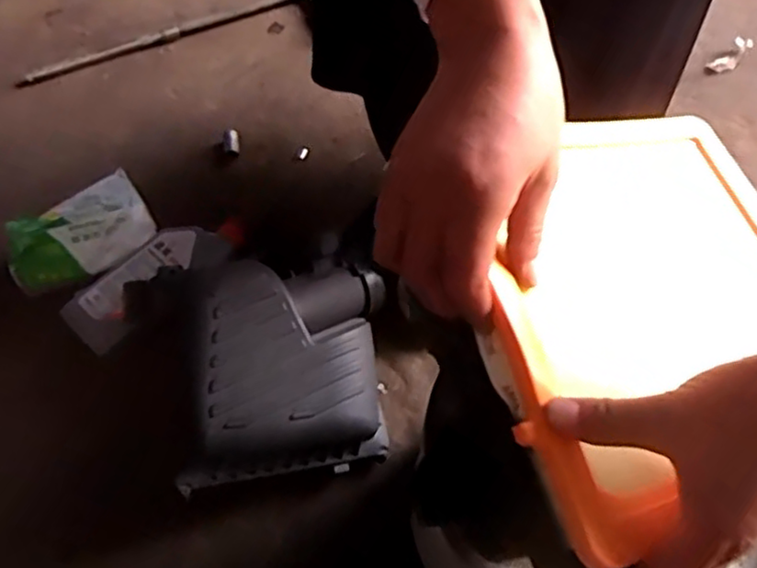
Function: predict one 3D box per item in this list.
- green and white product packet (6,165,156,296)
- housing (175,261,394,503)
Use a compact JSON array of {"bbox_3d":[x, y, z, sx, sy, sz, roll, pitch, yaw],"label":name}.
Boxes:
[{"bbox_3d":[-0.391,-0.062,0.889,0.183,0.057,0.101,-24,66,-11],"label":"green and white product packet"},{"bbox_3d":[-0.107,0.095,0.768,0.224,0.105,0.231,-1,80,-23],"label":"housing"}]

